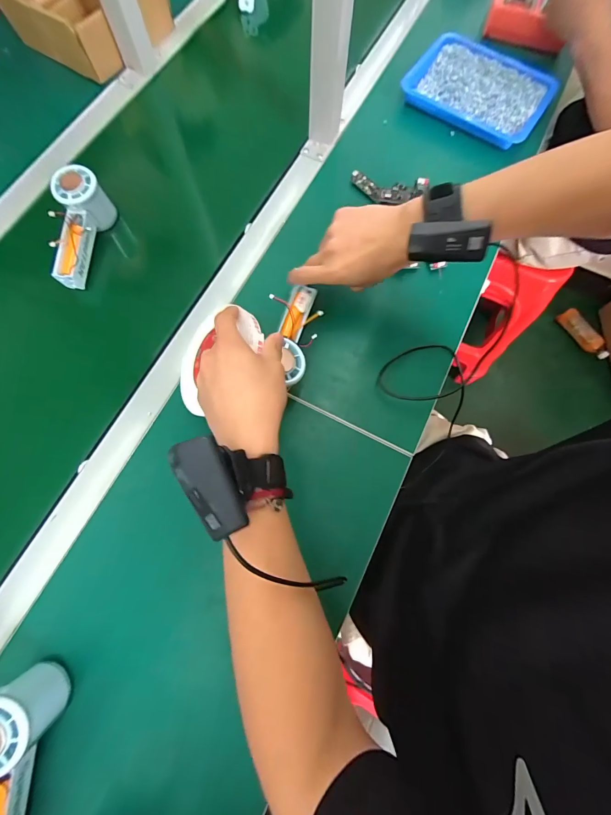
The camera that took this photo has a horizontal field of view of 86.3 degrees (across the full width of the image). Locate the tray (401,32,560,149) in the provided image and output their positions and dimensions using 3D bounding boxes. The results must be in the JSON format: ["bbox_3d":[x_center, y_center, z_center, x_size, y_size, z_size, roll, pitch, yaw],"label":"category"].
[{"bbox_3d":[0.288,-0.530,0.544,0.220,0.032,0.182,32,76,8],"label":"tray"}]

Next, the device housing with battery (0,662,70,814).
[{"bbox_3d":[-0.262,0.315,0.281,0.054,0.069,0.153,11,74,3],"label":"device housing with battery"}]

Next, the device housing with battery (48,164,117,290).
[{"bbox_3d":[-0.310,-0.240,0.436,0.065,0.066,0.147,9,74,2],"label":"device housing with battery"}]

